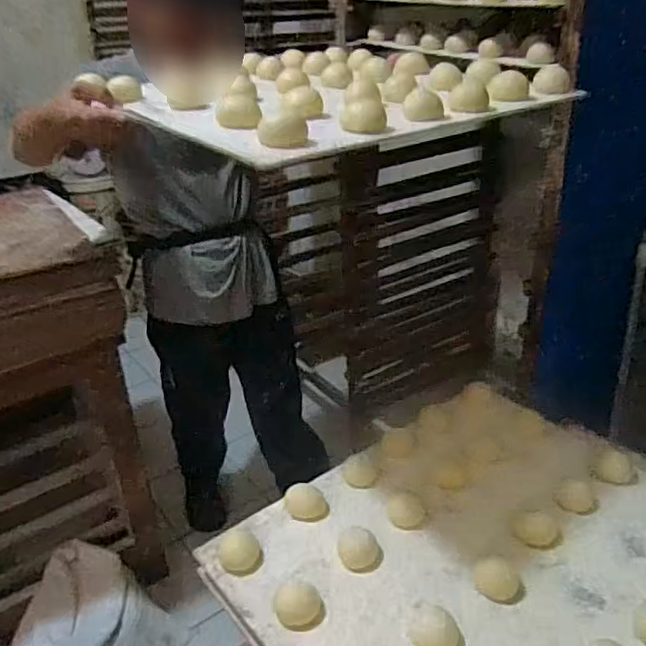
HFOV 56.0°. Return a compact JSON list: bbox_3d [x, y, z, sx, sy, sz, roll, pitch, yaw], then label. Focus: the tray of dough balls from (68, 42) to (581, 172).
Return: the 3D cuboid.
[{"bbox_3d":[0.008,-0.344,0.892,0.557,0.050,0.499,-21,34,-28],"label":"tray of dough balls"}]

